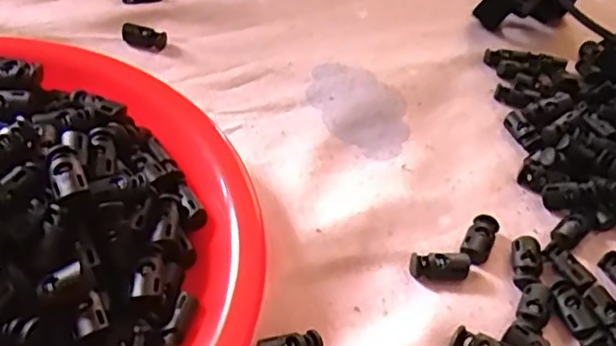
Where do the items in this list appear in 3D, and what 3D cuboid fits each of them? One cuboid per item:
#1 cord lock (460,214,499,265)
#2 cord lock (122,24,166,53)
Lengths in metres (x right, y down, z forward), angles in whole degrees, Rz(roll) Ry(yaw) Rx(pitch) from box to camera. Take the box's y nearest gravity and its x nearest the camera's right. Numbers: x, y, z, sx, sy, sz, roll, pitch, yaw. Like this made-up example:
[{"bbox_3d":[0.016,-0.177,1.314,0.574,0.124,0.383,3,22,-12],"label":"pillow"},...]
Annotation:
[{"bbox_3d":[0.086,0.033,0.324,0.014,0.008,0.031,22,47,16],"label":"cord lock"},{"bbox_3d":[-0.105,-0.088,0.416,0.026,0.010,0.012,11,45,5],"label":"cord lock"}]

